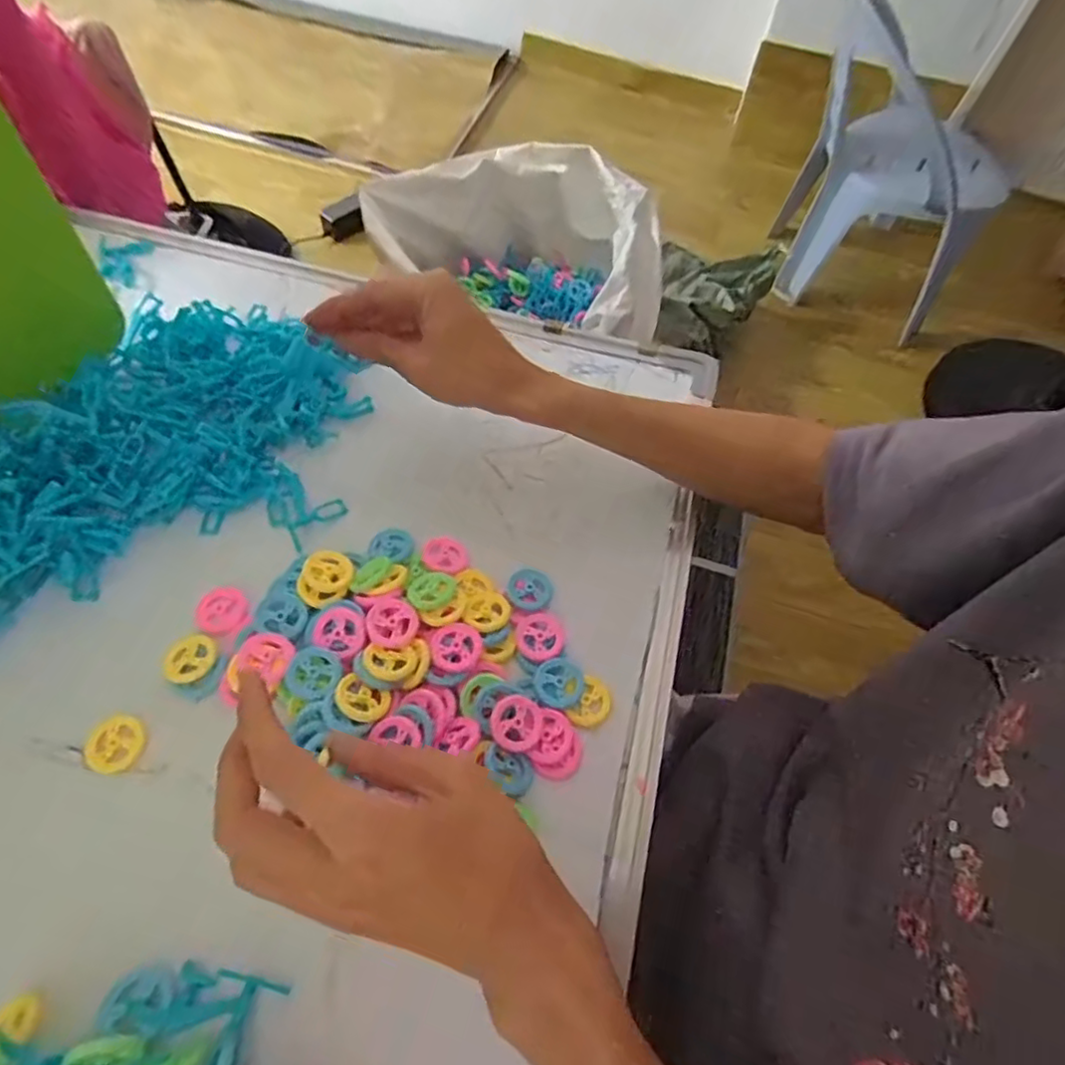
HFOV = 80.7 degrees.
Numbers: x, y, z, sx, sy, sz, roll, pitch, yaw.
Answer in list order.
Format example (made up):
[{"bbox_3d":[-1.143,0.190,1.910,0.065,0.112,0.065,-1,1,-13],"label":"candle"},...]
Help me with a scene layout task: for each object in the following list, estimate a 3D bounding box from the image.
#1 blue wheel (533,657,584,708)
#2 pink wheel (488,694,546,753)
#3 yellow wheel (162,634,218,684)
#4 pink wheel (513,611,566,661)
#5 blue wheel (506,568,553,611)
[{"bbox_3d":[0.015,0.089,0.370,0.029,0.007,0.027,2,59,-4],"label":"blue wheel"},{"bbox_3d":[-0.009,0.106,0.350,0.029,0.006,0.030,5,68,-14],"label":"pink wheel"},{"bbox_3d":[-0.197,0.072,0.359,0.029,0.006,0.030,2,59,-4],"label":"yellow wheel"},{"bbox_3d":[0.005,0.062,0.382,0.030,0.004,0.032,2,59,-4],"label":"pink wheel"},{"bbox_3d":[-0.001,0.036,0.401,0.028,0.004,0.029,2,59,-4],"label":"blue wheel"}]

